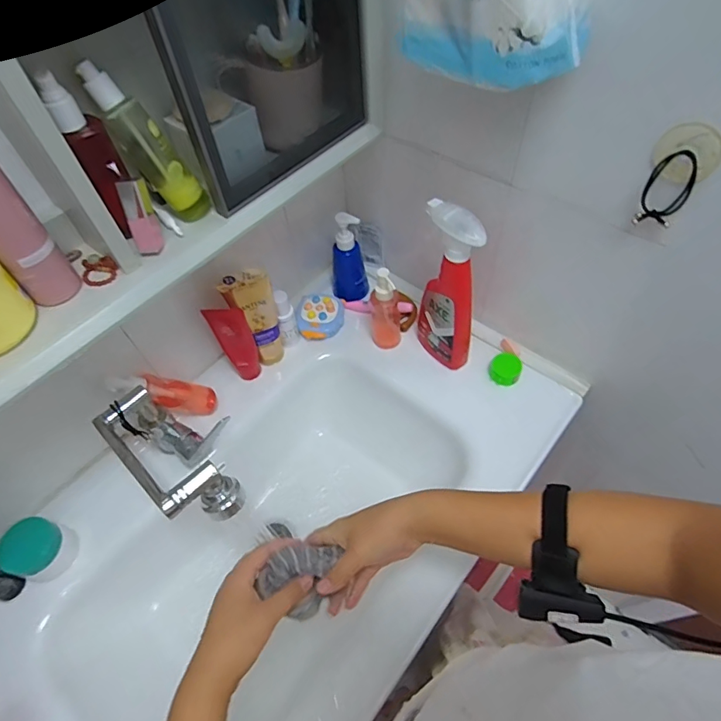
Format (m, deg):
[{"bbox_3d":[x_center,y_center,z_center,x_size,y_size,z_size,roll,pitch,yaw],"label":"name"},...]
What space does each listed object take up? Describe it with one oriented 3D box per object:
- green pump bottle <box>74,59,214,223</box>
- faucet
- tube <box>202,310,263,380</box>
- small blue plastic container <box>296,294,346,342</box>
[{"bbox_3d":[-0.205,-0.207,0.455,0.038,0.155,0.035,4,51,40],"label":"green pump bottle"},{"bbox_3d":[-0.223,0.121,0.598,0.221,0.132,0.110,37,65,25],"label":"faucet"},{"bbox_3d":[-0.191,-0.023,0.726,0.052,0.157,0.032,-13,56,-5],"label":"tube"},{"bbox_3d":[-0.072,-0.084,0.828,0.084,0.032,0.095,-7,55,-1],"label":"small blue plastic container"}]

